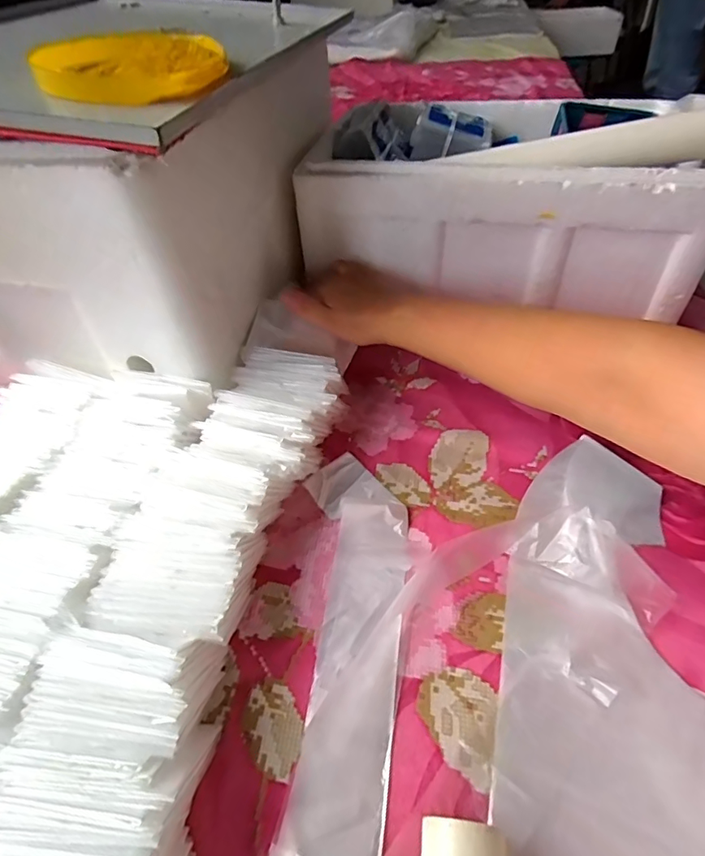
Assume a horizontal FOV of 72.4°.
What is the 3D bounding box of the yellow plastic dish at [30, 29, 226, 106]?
[{"bbox_3d":[-0.153,-0.257,0.341,0.122,0.026,0.112,-15,47,-9],"label":"yellow plastic dish"}]

